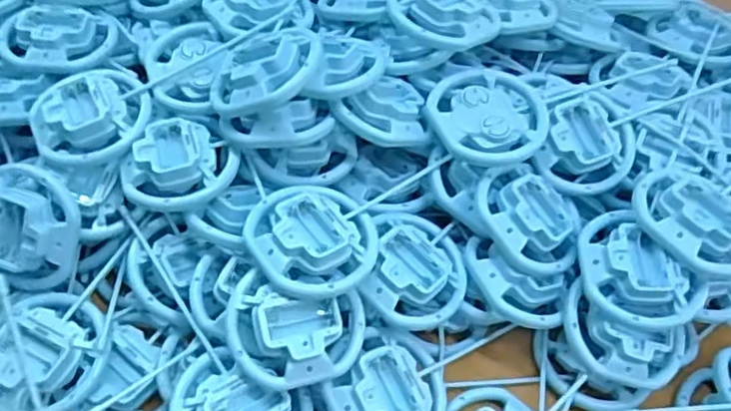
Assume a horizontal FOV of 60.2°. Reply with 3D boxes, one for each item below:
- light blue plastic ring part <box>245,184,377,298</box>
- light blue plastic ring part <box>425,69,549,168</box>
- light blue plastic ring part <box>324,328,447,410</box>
[{"bbox_3d":[-0.042,0.026,0.498,0.102,0.038,0.100,3,54,-3],"label":"light blue plastic ring part"},{"bbox_3d":[0.106,-0.079,0.556,0.102,0.020,0.091,10,54,3],"label":"light blue plastic ring part"},{"bbox_3d":[0.020,0.148,0.492,0.091,0.031,0.102,39,56,-3],"label":"light blue plastic ring part"}]

